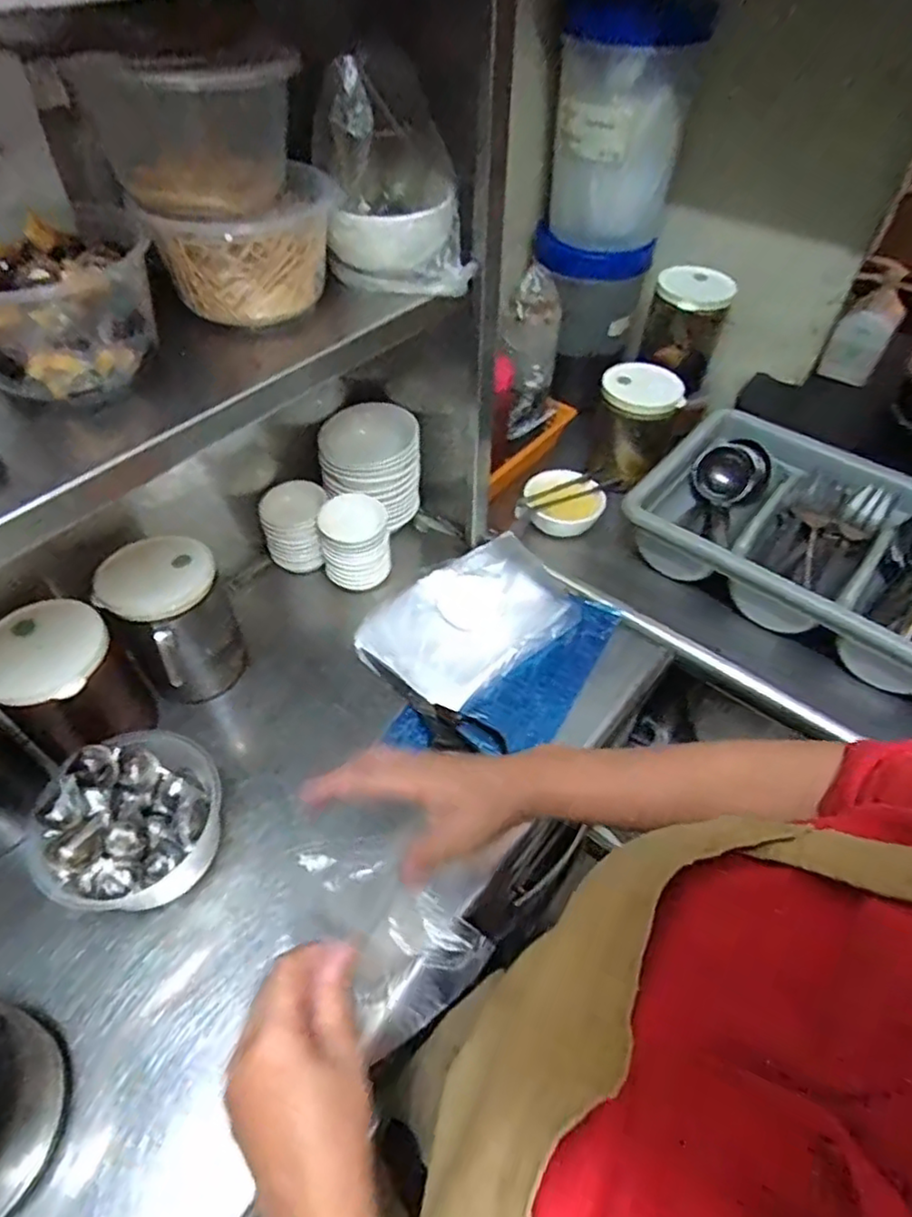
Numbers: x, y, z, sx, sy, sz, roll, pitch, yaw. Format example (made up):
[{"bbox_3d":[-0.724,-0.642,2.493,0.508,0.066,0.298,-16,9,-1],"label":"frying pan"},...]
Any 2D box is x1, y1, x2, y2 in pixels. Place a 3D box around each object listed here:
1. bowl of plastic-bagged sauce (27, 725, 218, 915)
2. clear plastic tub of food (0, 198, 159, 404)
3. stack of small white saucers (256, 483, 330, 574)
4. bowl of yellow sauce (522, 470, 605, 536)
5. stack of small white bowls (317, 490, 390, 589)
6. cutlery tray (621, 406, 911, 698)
[{"bbox_3d":[-0.261,0.180,0.528,0.137,0.098,0.122,-33,58,-26],"label":"bowl of plastic-bagged sauce"},{"bbox_3d":[-0.251,-0.194,0.411,0.122,0.072,0.119,-18,52,-17],"label":"clear plastic tub of food"},{"bbox_3d":[-0.181,-0.086,0.754,0.072,0.103,0.069,9,50,6],"label":"stack of small white saucers"},{"bbox_3d":[0.134,-0.135,0.814,0.103,0.054,0.087,5,49,2],"label":"bowl of yellow sauce"},{"bbox_3d":[-0.114,-0.070,0.730,0.074,0.096,0.063,-6,50,-7],"label":"stack of small white bowls"},{"bbox_3d":[0.469,-0.042,0.737,0.522,0.096,0.269,32,55,23],"label":"cutlery tray"}]

